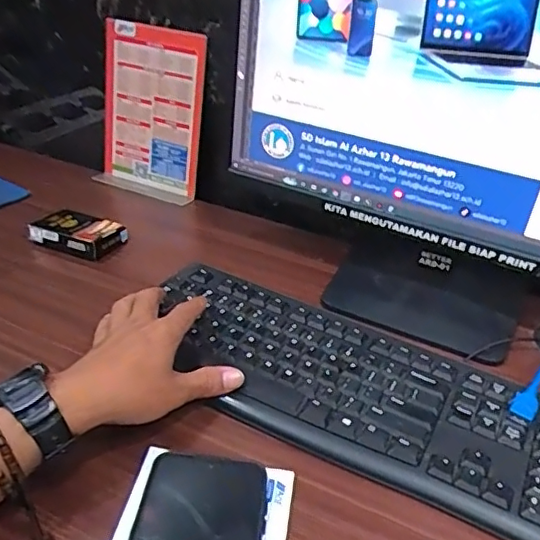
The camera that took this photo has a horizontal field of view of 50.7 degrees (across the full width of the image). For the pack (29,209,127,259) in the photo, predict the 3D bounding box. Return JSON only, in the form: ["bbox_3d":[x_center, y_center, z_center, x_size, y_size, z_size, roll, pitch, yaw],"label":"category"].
[{"bbox_3d":[-0.222,-0.041,0.660,0.095,0.028,0.062,14,35,15],"label":"pack"}]

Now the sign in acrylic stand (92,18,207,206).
[{"bbox_3d":[-0.159,-0.210,0.766,0.150,0.205,0.069,17,36,18],"label":"sign in acrylic stand"}]

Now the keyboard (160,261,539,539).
[{"bbox_3d":[0.078,0.100,0.476,0.423,0.017,0.154,23,38,25],"label":"keyboard"}]

